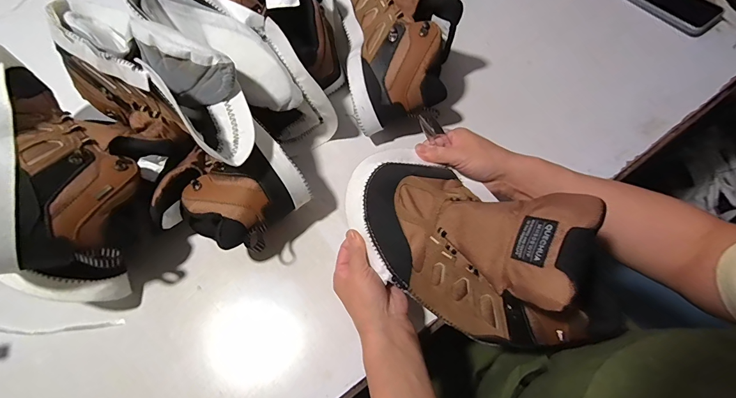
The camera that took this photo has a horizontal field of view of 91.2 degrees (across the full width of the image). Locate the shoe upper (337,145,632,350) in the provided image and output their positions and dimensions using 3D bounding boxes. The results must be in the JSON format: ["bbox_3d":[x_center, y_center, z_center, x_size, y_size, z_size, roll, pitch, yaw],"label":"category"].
[{"bbox_3d":[0.099,0.036,0.351,0.274,0.133,0.147,41,73,18],"label":"shoe upper"}]

